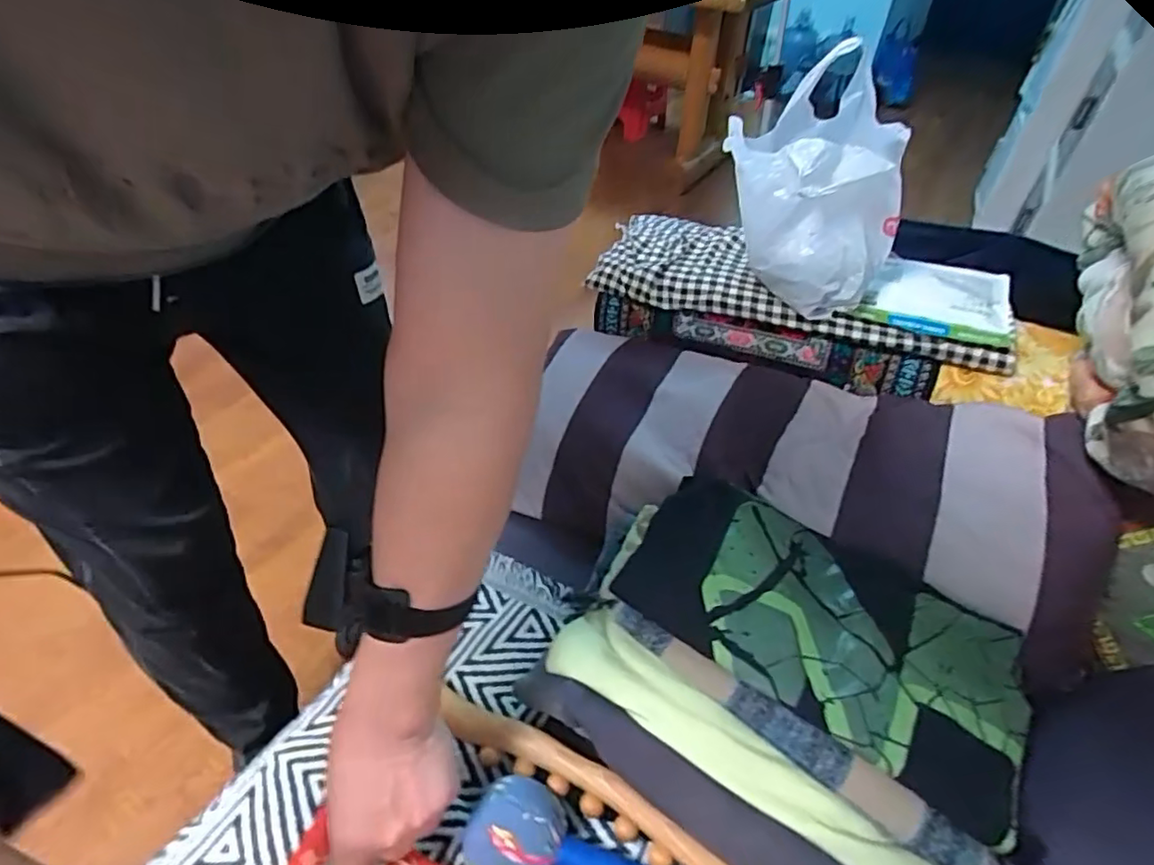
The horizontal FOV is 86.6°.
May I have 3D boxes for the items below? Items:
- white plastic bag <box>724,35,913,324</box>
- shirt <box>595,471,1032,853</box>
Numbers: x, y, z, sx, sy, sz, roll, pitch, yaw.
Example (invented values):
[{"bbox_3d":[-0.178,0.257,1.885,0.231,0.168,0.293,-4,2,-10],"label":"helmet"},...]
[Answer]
[{"bbox_3d":[0.275,-0.272,0.695,0.142,0.218,0.163,-22,48,-25],"label":"white plastic bag"},{"bbox_3d":[0.192,0.144,0.505,0.325,0.057,0.187,24,46,21],"label":"shirt"}]

